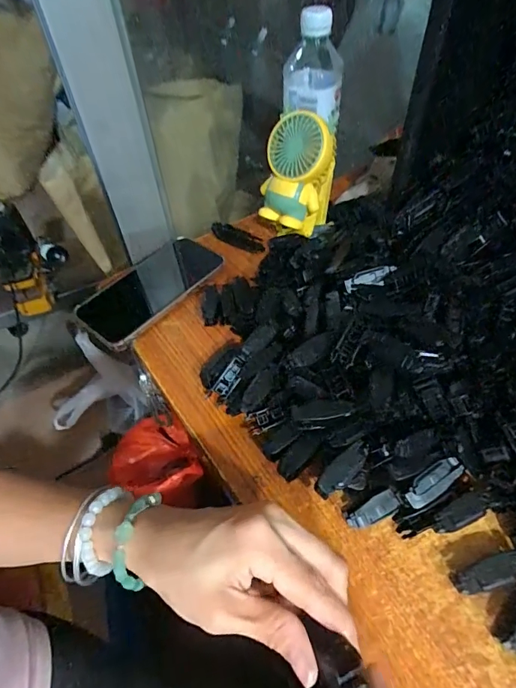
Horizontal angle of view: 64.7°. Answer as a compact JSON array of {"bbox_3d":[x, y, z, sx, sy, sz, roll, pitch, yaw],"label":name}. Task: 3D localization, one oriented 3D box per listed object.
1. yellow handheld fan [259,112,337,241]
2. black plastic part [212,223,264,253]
[{"bbox_3d":[0.043,-0.174,0.433,0.074,0.120,0.062,0,51,4],"label":"yellow handheld fan"},{"bbox_3d":[-0.026,-0.134,0.515,0.071,0.018,0.020,22,54,20],"label":"black plastic part"}]

